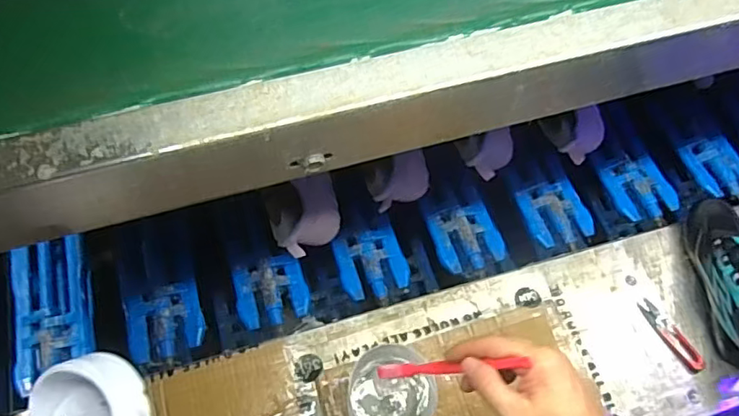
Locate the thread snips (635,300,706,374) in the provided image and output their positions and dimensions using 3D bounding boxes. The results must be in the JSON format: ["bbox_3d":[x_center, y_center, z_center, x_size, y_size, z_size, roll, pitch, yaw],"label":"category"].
[{"bbox_3d":[0.376,0.157,0.705,0.029,0.005,0.099,-23,65,-12],"label":"thread snips"}]

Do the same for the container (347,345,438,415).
[{"bbox_3d":[0.024,0.209,0.633,0.093,0.057,0.099,0,63,0],"label":"container"}]

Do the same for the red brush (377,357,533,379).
[{"bbox_3d":[0.067,0.138,0.489,0.017,0.154,0.014,29,57,-34],"label":"red brush"}]

